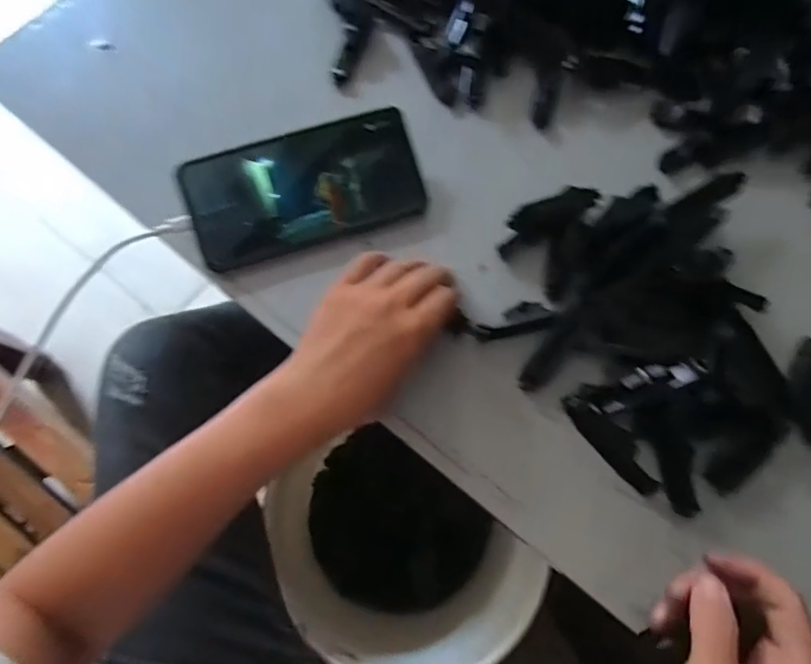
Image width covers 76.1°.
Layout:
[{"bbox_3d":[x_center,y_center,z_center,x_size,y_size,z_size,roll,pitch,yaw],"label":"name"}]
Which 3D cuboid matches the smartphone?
[{"bbox_3d":[-0.072,-0.104,0.379,0.164,0.011,0.079,-18,100,-9],"label":"smartphone"}]

